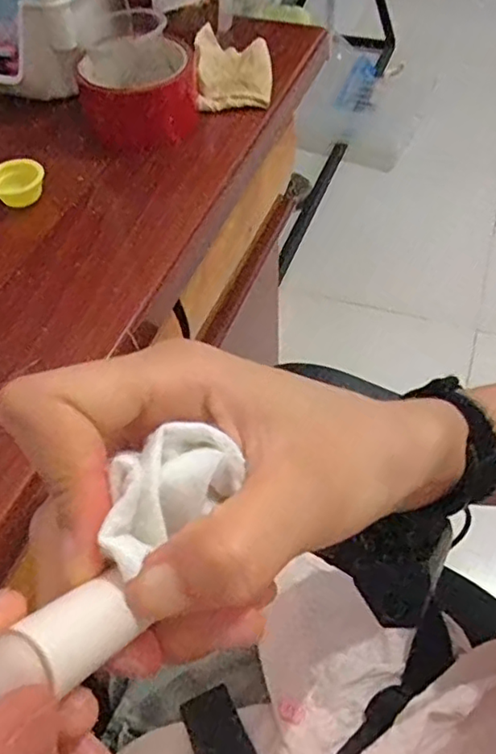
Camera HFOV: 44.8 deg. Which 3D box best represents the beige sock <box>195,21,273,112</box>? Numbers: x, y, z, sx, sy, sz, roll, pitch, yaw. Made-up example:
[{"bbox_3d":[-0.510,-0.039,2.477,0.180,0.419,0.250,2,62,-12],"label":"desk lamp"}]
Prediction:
[{"bbox_3d":[-0.011,-0.256,0.492,0.060,0.028,0.091,-4,53,0],"label":"beige sock"}]

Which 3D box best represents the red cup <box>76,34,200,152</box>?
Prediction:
[{"bbox_3d":[-0.083,-0.218,0.457,0.085,0.045,0.088,-11,53,-5],"label":"red cup"}]

